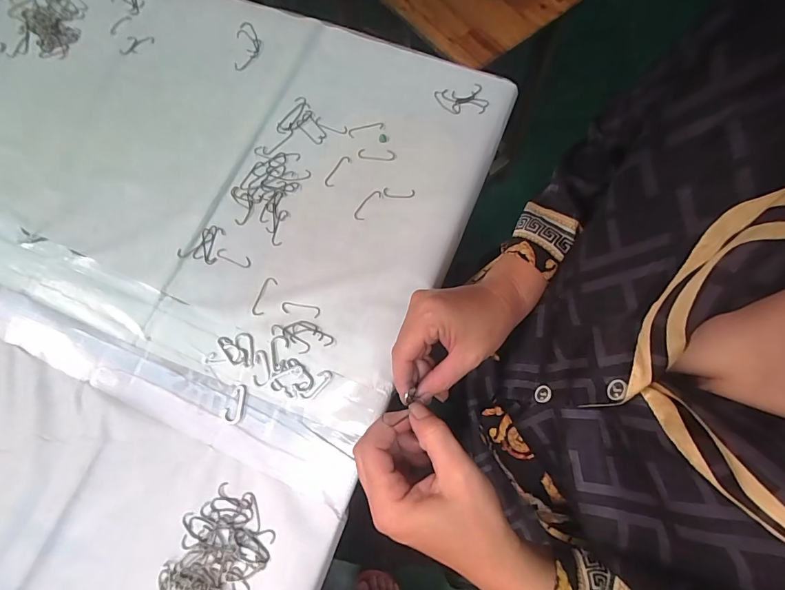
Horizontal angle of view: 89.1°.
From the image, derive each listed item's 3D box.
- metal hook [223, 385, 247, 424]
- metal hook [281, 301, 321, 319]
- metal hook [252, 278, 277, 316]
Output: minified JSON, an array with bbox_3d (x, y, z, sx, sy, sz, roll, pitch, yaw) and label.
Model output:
[{"bbox_3d":[-0.150,0.103,0.377,0.017,0.004,0.035,3,74,2],"label":"metal hook"},{"bbox_3d":[-0.092,0.014,0.402,0.038,0.004,0.012,11,66,-2],"label":"metal hook"},{"bbox_3d":[-0.131,0.001,0.408,0.013,0.004,0.041,17,75,6],"label":"metal hook"}]

